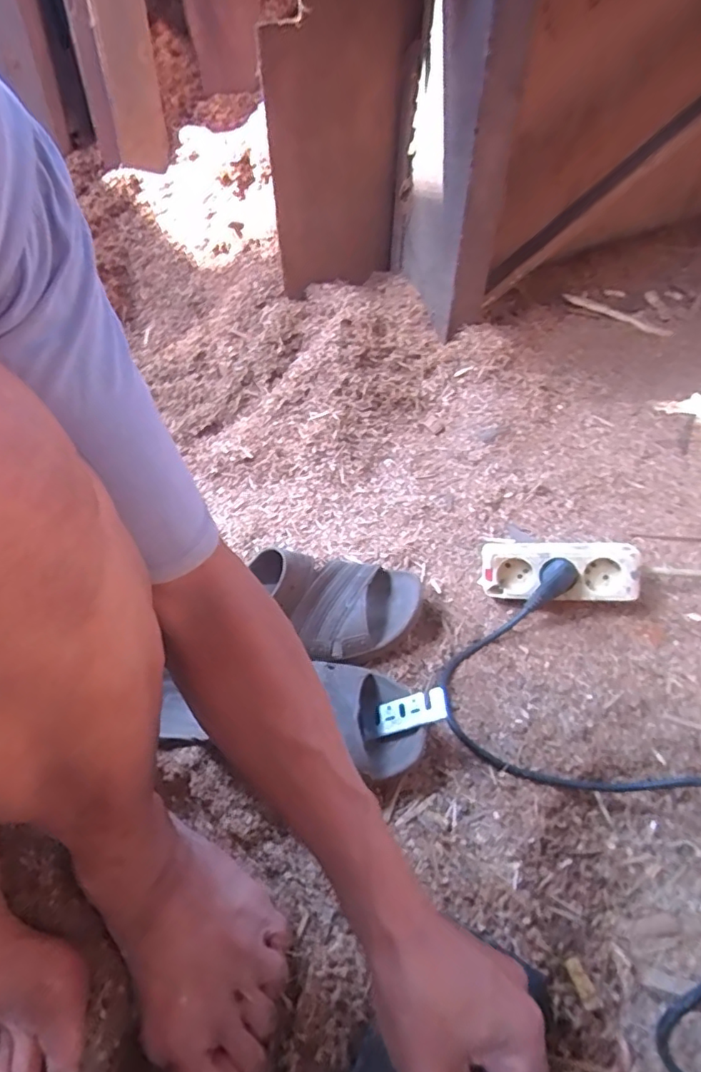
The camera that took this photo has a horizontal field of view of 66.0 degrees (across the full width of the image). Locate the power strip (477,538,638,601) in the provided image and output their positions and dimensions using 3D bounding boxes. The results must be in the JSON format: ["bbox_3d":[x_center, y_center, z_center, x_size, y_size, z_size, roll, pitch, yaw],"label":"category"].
[{"bbox_3d":[0.224,0.036,0.588,0.158,0.064,0.037,1,13,16],"label":"power strip"}]

